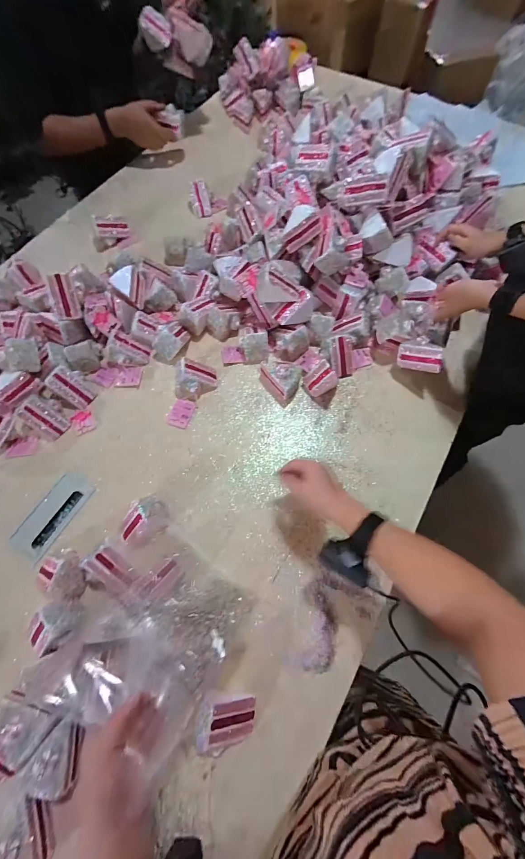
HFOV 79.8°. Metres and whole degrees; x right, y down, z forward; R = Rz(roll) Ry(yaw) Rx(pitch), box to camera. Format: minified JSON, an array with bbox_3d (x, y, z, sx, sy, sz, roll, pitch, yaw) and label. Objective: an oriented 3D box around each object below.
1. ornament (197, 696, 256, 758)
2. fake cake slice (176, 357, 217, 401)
[{"bbox_3d":[-0.052,0.436,0.460,0.078,0.076,0.064,15,70,5],"label":"ornament"},{"bbox_3d":[-0.146,-0.107,0.669,0.089,0.058,0.077,6,69,2],"label":"fake cake slice"}]

